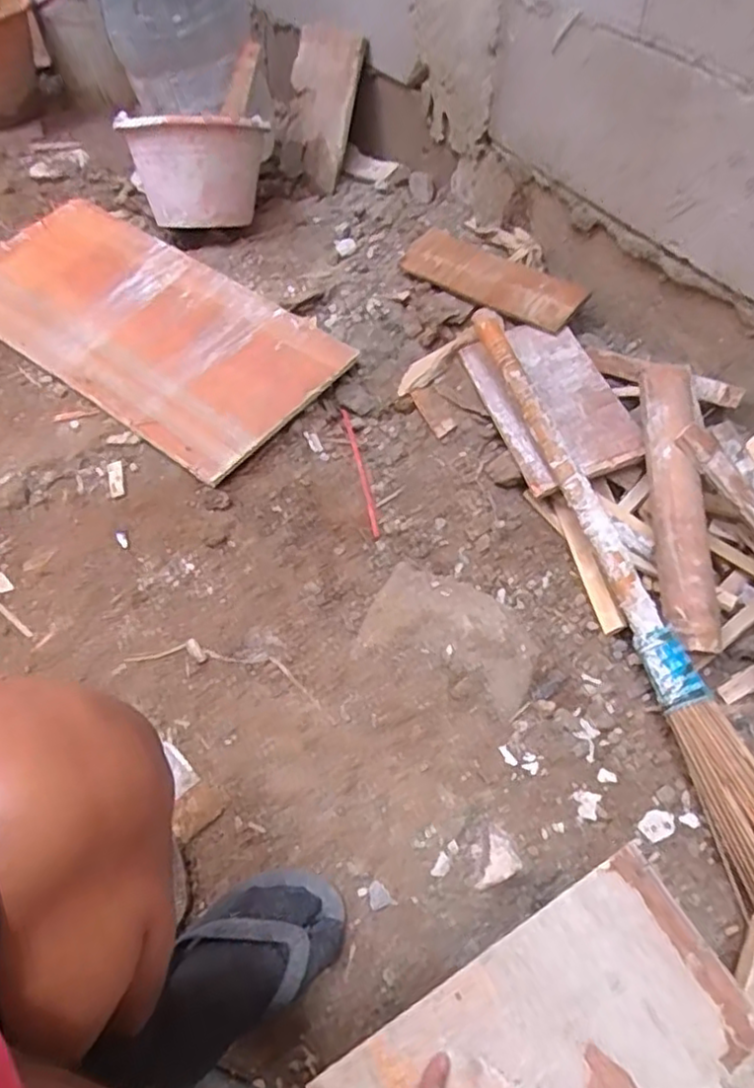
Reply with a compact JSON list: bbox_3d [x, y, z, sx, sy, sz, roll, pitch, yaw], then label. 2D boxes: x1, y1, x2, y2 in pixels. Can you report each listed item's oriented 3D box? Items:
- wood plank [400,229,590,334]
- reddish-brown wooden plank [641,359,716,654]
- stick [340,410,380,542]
[{"bbox_3d":[0.177,-0.433,1.105,0.327,0.016,0.115,33,66,24],"label":"wood plank"},{"bbox_3d":[0.356,-0.053,0.802,0.061,0.043,0.356,-1,76,3],"label":"reddish-brown wooden plank"},{"bbox_3d":[-0.024,-0.105,0.954,0.011,0.013,0.234,-12,55,-5],"label":"stick"}]

